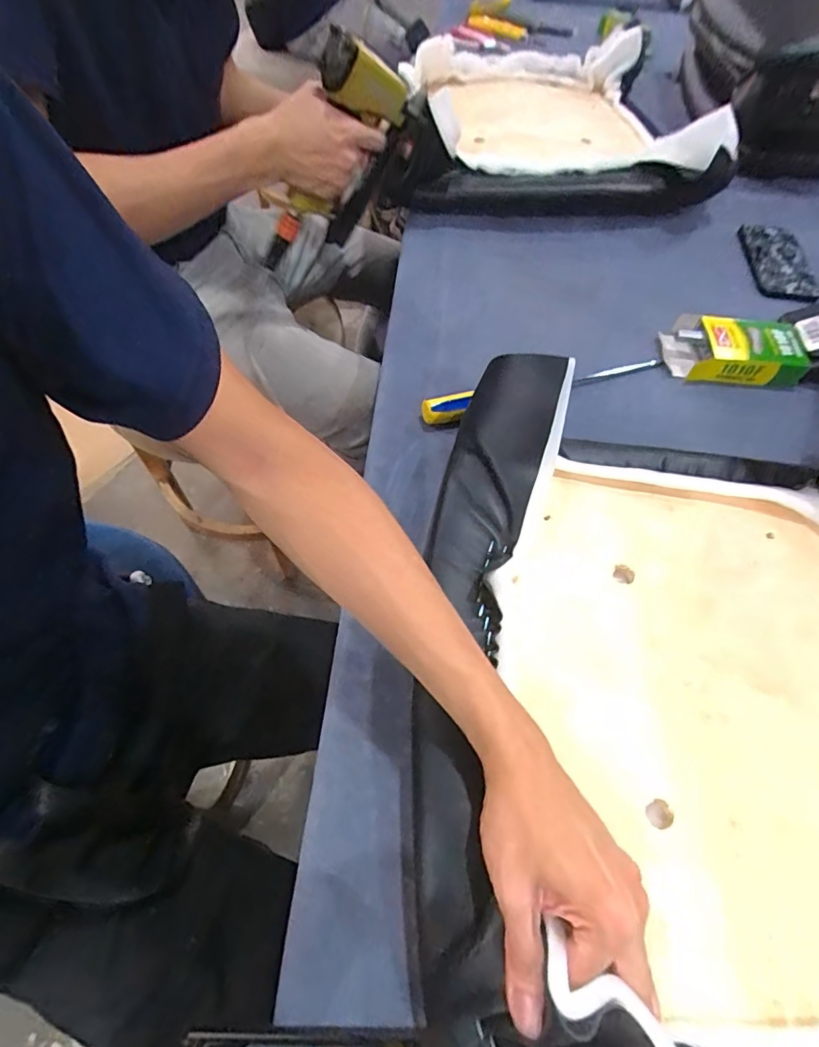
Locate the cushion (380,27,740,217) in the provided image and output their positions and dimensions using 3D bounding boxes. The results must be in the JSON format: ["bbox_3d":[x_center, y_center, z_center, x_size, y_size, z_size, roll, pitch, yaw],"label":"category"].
[{"bbox_3d":[0.179,-0.630,0.782,0.445,0.118,0.396,-8,59,-7],"label":"cushion"}]

